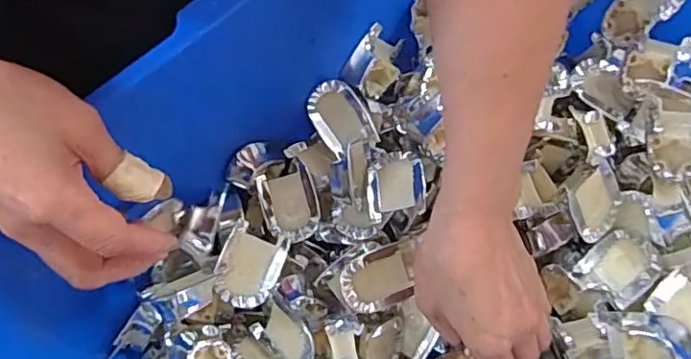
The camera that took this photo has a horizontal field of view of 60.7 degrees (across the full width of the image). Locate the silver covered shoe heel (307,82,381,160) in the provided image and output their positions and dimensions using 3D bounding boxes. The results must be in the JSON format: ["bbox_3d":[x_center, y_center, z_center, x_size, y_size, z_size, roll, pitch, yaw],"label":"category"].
[{"bbox_3d":[-0.003,-0.045,0.425,0.042,0.012,0.053,-24,92,22],"label":"silver covered shoe heel"}]

